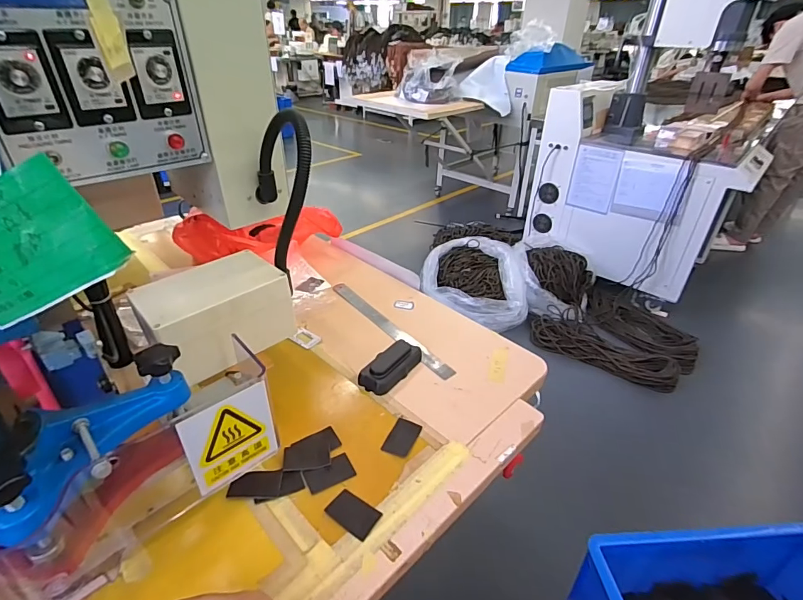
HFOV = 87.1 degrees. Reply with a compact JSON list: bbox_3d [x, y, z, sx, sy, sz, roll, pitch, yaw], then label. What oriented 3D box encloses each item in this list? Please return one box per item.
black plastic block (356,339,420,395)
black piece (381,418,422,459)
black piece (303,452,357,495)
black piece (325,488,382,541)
[{"bbox_3d":[-0.016,0.099,0.634,0.051,0.023,0.105,21,37,24],"label":"black plastic block"},{"bbox_3d":[0.002,0.176,0.538,0.035,0.004,0.058,16,35,18],"label":"black piece"},{"bbox_3d":[-0.084,0.203,0.495,0.054,0.004,0.032,-15,38,-26],"label":"black piece"},{"bbox_3d":[-0.052,0.229,0.453,0.054,0.005,0.035,23,38,26],"label":"black piece"}]

